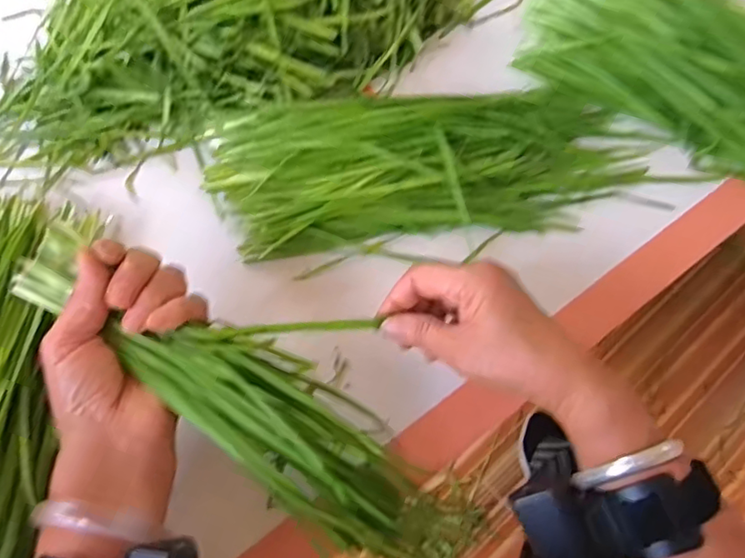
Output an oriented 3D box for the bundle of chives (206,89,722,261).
[{"bbox_3d":[0.067,-0.093,0.463,0.359,0.053,0.112,-12,61,-7],"label":"bundle of chives"}]

